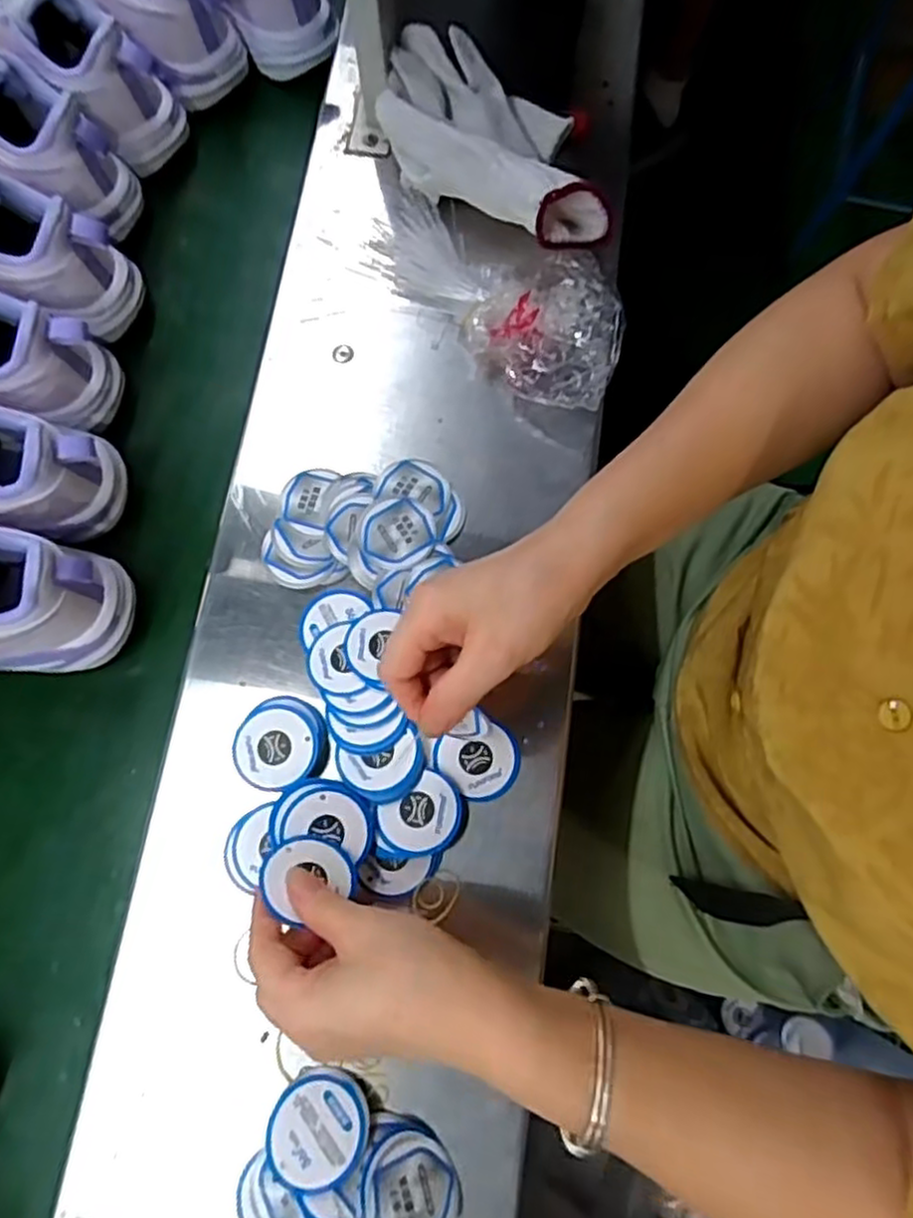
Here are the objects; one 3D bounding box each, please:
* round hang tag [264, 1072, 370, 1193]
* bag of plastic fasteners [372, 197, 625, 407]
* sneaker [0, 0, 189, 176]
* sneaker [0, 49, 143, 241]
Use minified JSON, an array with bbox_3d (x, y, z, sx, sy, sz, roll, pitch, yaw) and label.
[{"bbox_3d":[-0.072,0.269,0.374,0.050,0.005,0.048,-1,50,1],"label":"round hang tag"},{"bbox_3d":[0.025,-0.218,0.498,0.206,0.035,0.107,35,80,8],"label":"bag of plastic fasteners"},{"bbox_3d":[-0.309,-0.425,0.536,0.213,0.095,0.086,35,80,8],"label":"sneaker"},{"bbox_3d":[-0.344,-0.348,0.528,0.215,0.112,0.088,16,78,4],"label":"sneaker"}]

